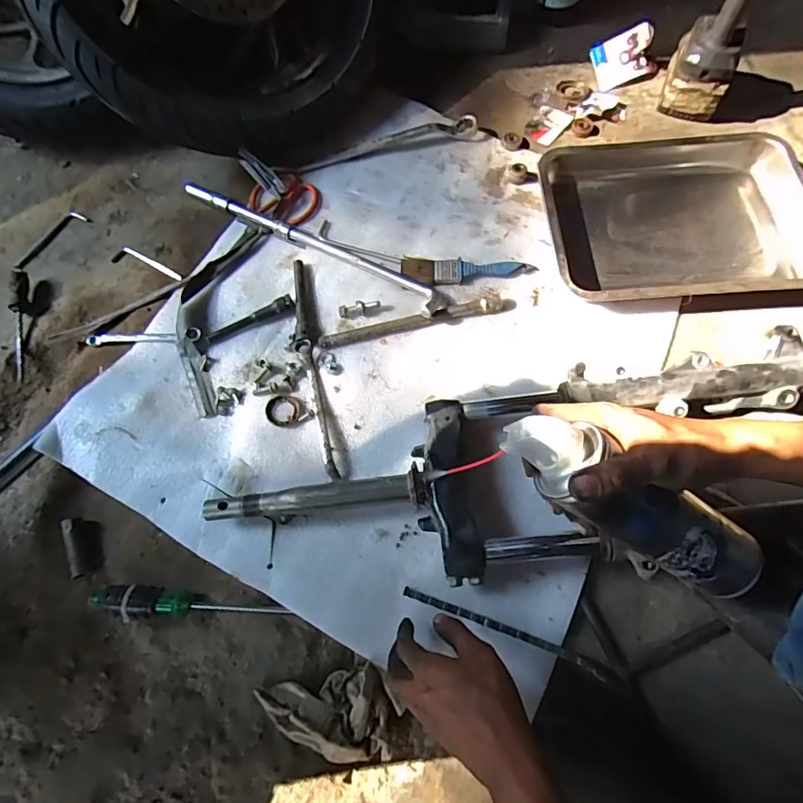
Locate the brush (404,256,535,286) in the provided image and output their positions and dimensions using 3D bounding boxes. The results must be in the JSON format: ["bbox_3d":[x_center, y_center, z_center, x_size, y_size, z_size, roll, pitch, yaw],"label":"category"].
[{"bbox_3d":[0.092,-0.182,0.682,0.183,0.013,0.040,5,69,5],"label":"brush"}]

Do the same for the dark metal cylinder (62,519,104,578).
[{"bbox_3d":[-0.378,0.171,0.576,0.034,0.020,0.067,-20,69,-5],"label":"dark metal cylinder"}]

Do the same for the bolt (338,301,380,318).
[{"bbox_3d":[-0.058,-0.128,0.667,0.056,0.016,0.017,-5,68,0],"label":"bolt"}]

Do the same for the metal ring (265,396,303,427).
[{"bbox_3d":[-0.154,0.012,0.634,0.046,0.005,0.042,-1,68,2],"label":"metal ring"}]

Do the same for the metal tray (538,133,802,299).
[{"bbox_3d":[0.391,-0.248,0.671,0.371,0.053,0.254,-3,68,2],"label":"metal tray"}]

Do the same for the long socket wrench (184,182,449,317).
[{"bbox_3d":[-0.131,-0.235,0.706,0.440,0.027,0.050,30,73,13],"label":"long socket wrench"}]

